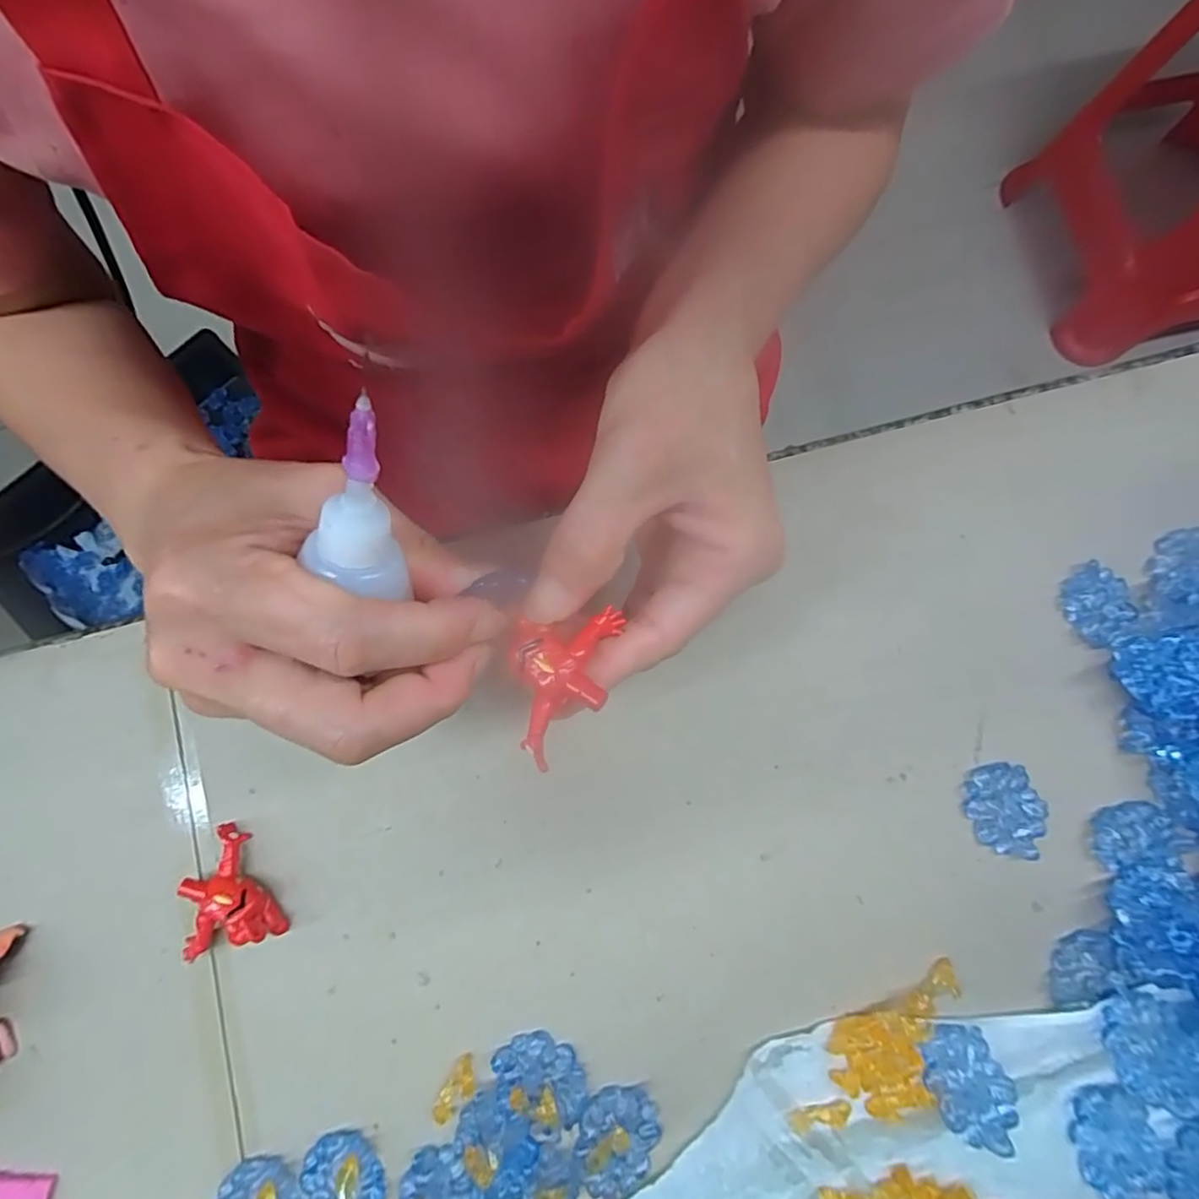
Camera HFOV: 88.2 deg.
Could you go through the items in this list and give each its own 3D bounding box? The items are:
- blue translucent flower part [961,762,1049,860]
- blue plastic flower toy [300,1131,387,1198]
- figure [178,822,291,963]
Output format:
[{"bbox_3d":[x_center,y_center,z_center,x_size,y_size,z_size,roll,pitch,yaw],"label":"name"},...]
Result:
[{"bbox_3d":[0.170,0.087,0.258,0.030,0.004,0.036,4,80,1],"label":"blue translucent flower part"},{"bbox_3d":[-0.098,0.224,0.232,0.033,0.010,0.033,0,80,0],"label":"blue plastic flower toy"},{"bbox_3d":[-0.154,0.120,0.250,0.034,0.016,0.047,-28,81,-5],"label":"figure"}]

